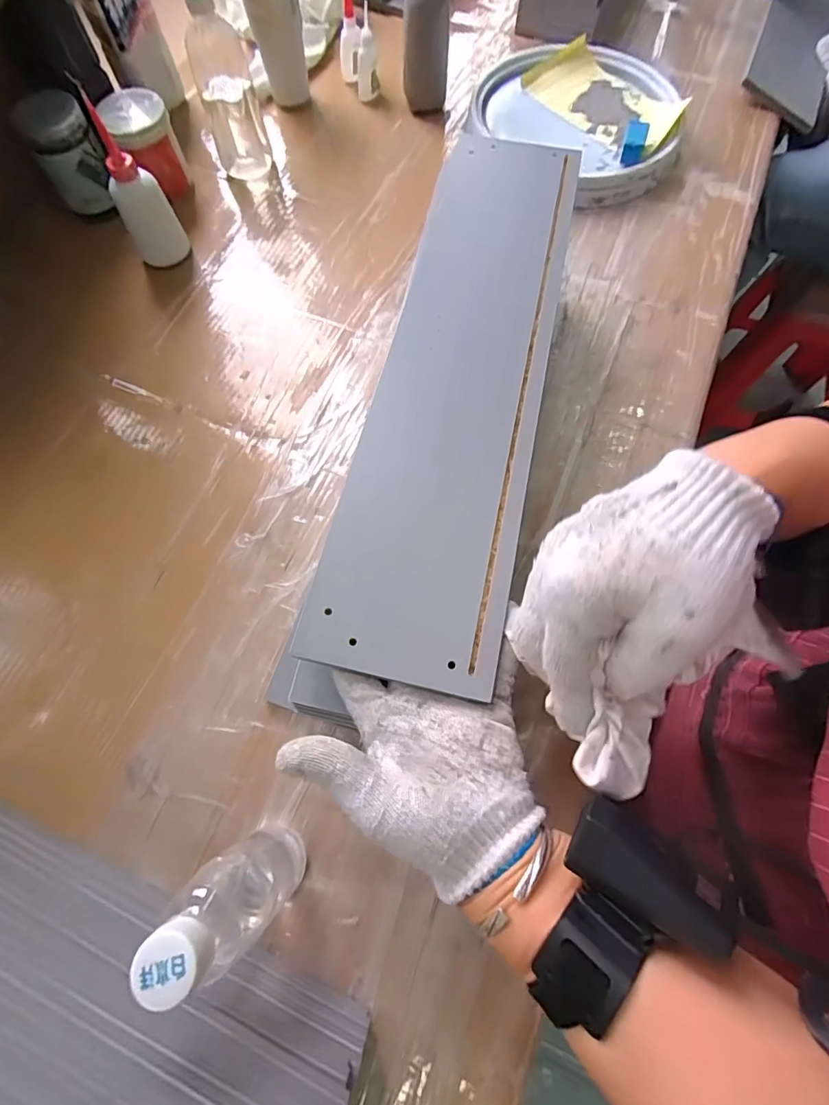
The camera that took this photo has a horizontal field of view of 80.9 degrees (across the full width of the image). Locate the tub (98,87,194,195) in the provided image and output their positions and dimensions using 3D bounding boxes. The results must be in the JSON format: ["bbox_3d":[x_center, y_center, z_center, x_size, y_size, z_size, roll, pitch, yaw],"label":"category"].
[{"bbox_3d":[-0.354,-0.540,0.646,0.083,0.085,0.087,-26,71,-8],"label":"tub"}]

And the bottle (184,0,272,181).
[{"bbox_3d":[-0.246,-0.603,0.626,0.069,0.186,0.075,-19,70,-6],"label":"bottle"}]

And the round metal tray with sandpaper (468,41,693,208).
[{"bbox_3d":[0.234,-0.629,0.705,0.291,0.047,0.310,0,69,1],"label":"round metal tray with sandpaper"}]

